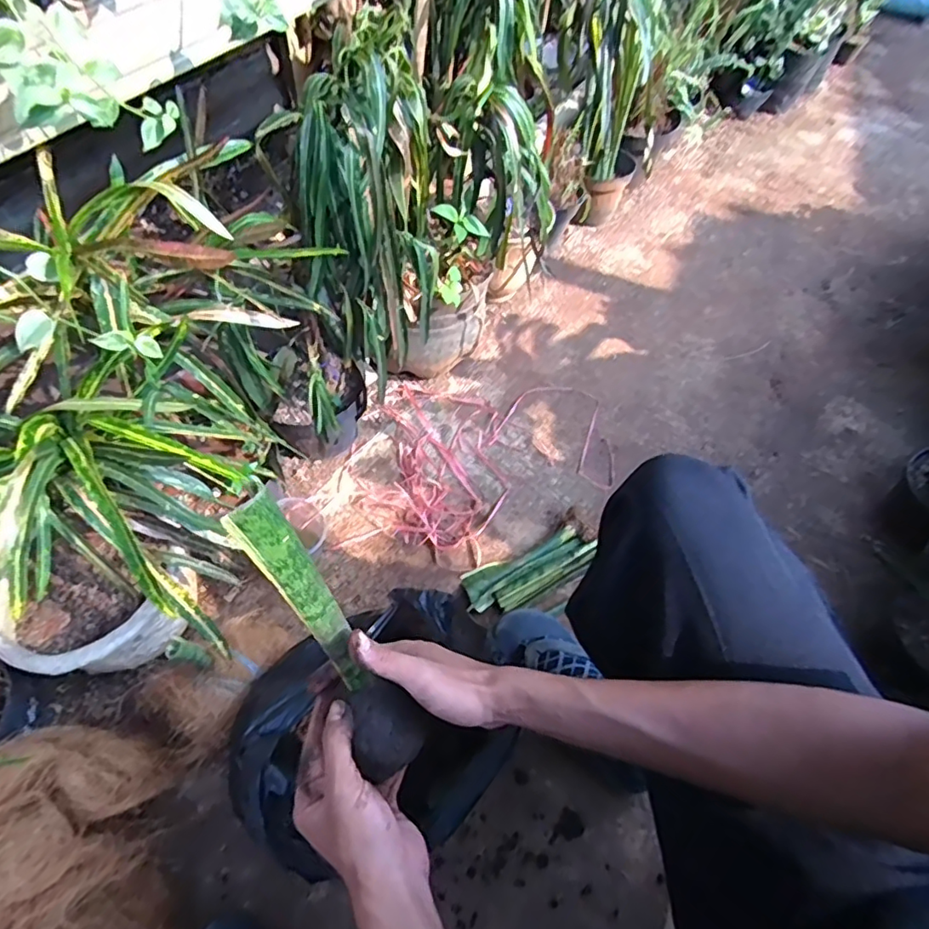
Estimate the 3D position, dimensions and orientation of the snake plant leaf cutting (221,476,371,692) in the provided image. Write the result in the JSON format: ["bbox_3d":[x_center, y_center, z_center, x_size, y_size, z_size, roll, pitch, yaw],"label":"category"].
[{"bbox_3d":[-0.097,0.088,0.361,0.028,0.181,0.010,-38,44,-25],"label":"snake plant leaf cutting"}]

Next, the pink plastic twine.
[{"bbox_3d":[0.037,-0.012,0.956,0.419,0.023,0.306,-1,58,-5],"label":"pink plastic twine"}]

